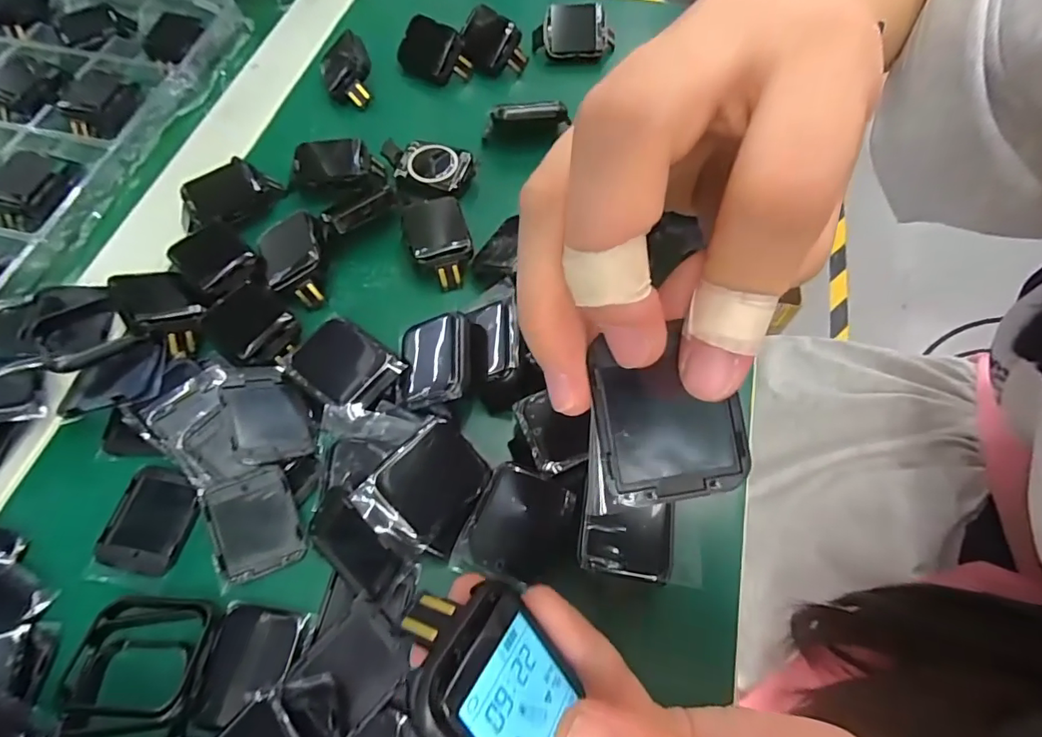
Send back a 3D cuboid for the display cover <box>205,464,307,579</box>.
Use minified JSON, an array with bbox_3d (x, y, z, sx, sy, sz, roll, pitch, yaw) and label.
[{"bbox_3d":[-0.106,0.062,0.200,0.031,0.004,0.039,-18,82,-11],"label":"display cover"}]

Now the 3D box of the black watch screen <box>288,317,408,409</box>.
[{"bbox_3d":[-0.078,-0.002,0.221,0.043,0.004,0.034,31,67,14],"label":"black watch screen"}]

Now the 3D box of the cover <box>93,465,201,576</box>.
[{"bbox_3d":[-0.150,0.061,0.204,0.032,0.004,0.039,11,64,5],"label":"cover"}]

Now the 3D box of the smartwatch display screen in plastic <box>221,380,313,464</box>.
[{"bbox_3d":[-0.105,0.021,0.210,0.030,0.004,0.037,-3,61,-43],"label":"smartwatch display screen in plastic"}]

